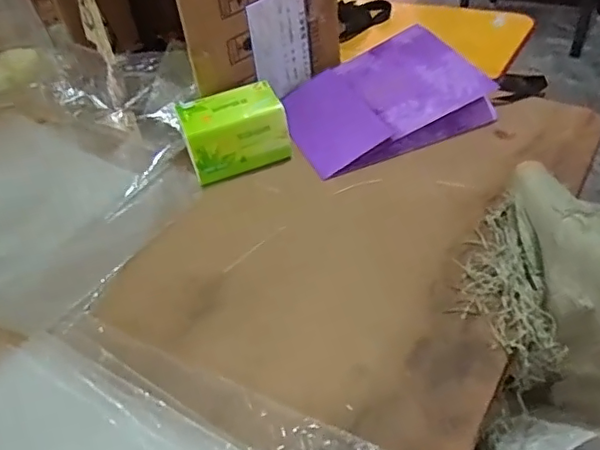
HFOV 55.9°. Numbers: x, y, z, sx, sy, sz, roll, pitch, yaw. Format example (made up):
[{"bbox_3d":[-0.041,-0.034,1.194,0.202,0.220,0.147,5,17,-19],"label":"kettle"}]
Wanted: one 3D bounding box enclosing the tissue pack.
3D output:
[{"bbox_3d":[-0.087,-0.123,0.756,0.131,0.095,0.065,-18,42,-12],"label":"tissue pack"}]

